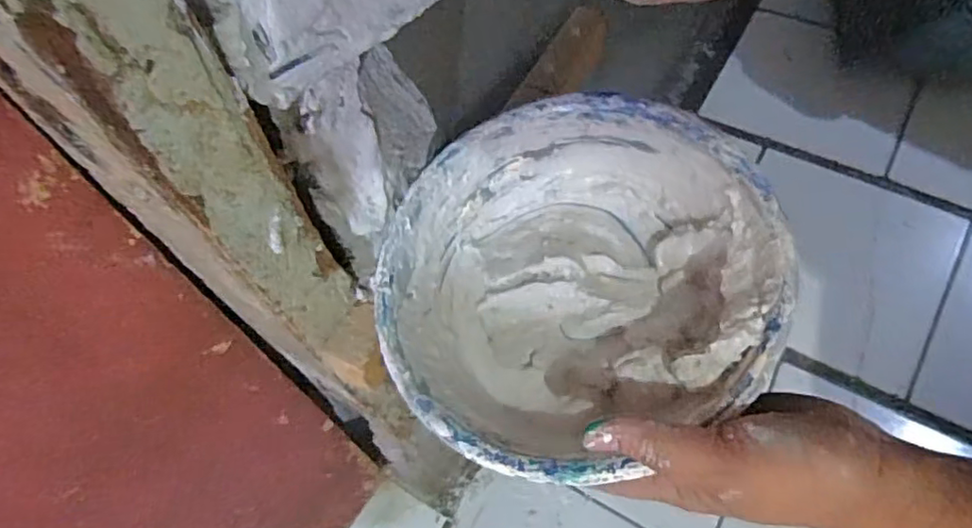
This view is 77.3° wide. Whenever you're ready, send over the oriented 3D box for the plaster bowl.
[{"bbox_3d":[0.050,0.018,0.336,0.198,0.095,0.198,-8,63,15],"label":"plaster bowl"}]

